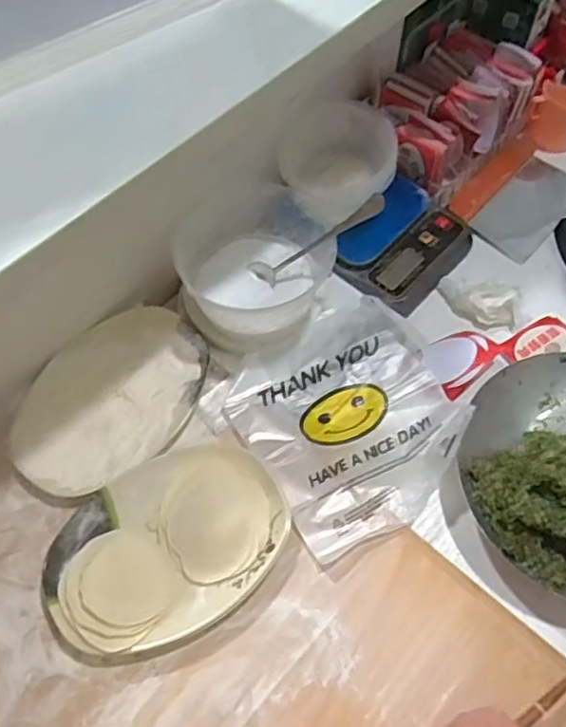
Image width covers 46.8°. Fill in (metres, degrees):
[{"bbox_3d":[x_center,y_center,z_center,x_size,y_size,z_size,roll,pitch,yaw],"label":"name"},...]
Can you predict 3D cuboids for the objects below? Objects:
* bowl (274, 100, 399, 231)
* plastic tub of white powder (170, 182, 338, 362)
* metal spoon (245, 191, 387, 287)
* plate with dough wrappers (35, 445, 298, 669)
[{"bbox_3d":[0.056,-0.190,0.655,0.128,0.075,0.110,-34,66,-18],"label":"bowl"},{"bbox_3d":[-0.031,-0.090,0.625,0.131,0.092,0.143,0,61,0],"label":"plastic tub of white powder"},{"bbox_3d":[0.029,-0.111,0.594,0.020,0.173,0.024,31,57,-29],"label":"metal spoon"},{"bbox_3d":[-0.093,0.148,0.532,0.195,0.031,0.137,-33,66,-17],"label":"plate with dough wrappers"}]

